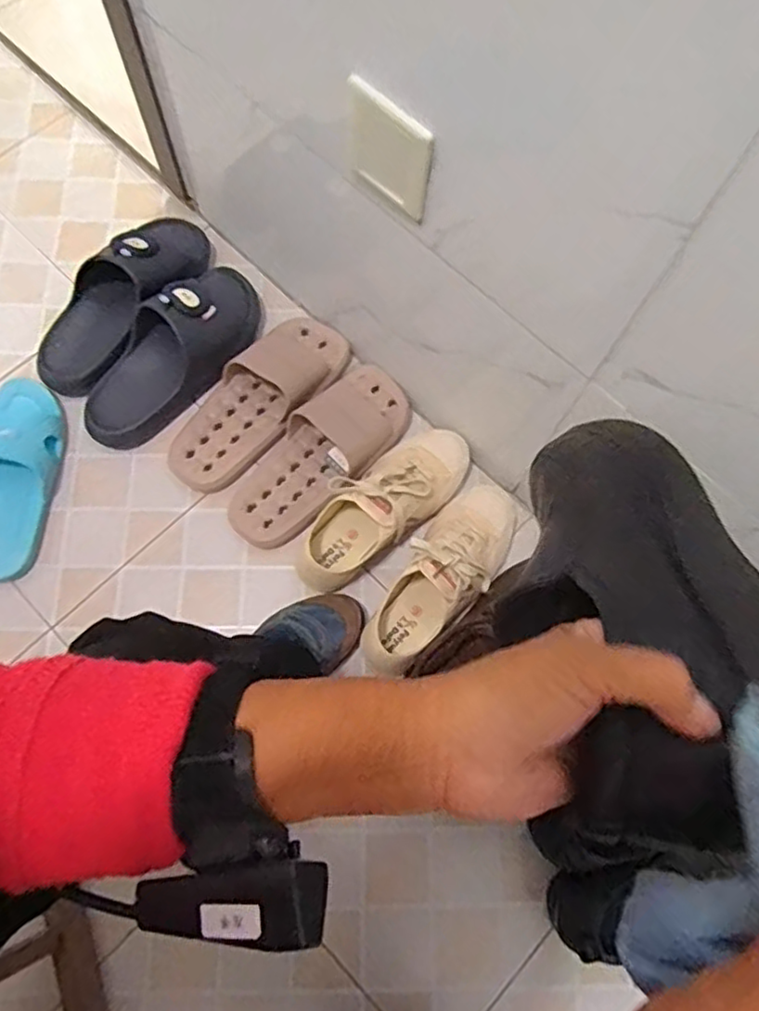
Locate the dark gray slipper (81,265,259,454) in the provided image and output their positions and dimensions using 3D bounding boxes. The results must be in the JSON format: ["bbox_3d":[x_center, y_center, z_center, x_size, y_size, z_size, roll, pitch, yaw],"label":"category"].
[{"bbox_3d":[-0.255,-0.191,0.828,0.115,0.082,0.275,42,75,11],"label":"dark gray slipper"}]

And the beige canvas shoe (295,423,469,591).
[{"bbox_3d":[0.005,-0.003,0.767,0.248,0.071,0.102,-37,77,-13],"label":"beige canvas shoe"}]

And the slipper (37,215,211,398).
[{"bbox_3d":[-0.323,-0.267,0.830,0.115,0.072,0.279,37,74,9],"label":"slipper"}]

